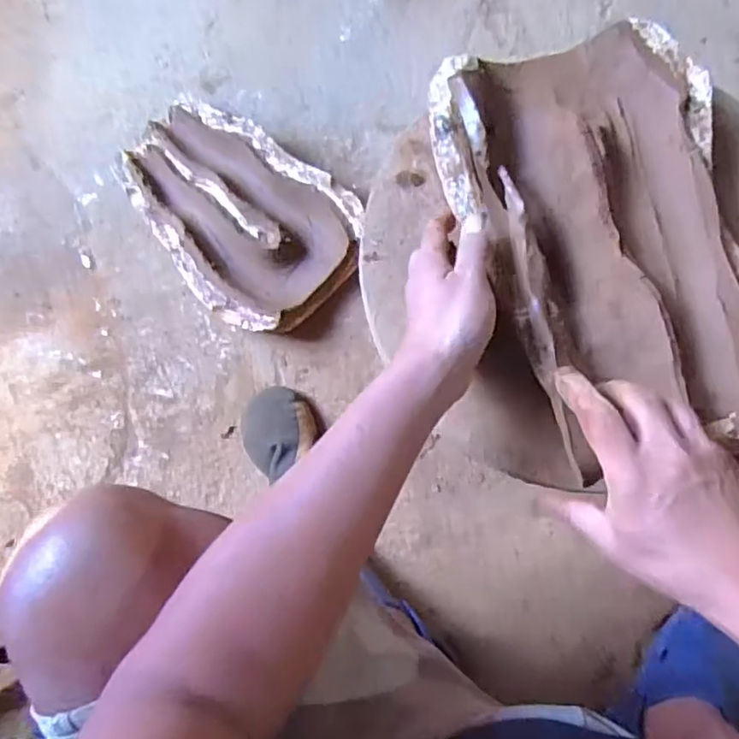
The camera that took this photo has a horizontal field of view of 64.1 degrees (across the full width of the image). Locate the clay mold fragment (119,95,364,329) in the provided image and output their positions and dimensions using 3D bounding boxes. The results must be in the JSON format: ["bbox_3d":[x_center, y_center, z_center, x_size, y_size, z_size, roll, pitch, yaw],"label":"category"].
[{"bbox_3d":[-0.181,-0.214,0.810,0.340,0.061,0.223,44,86,8],"label":"clay mold fragment"}]

